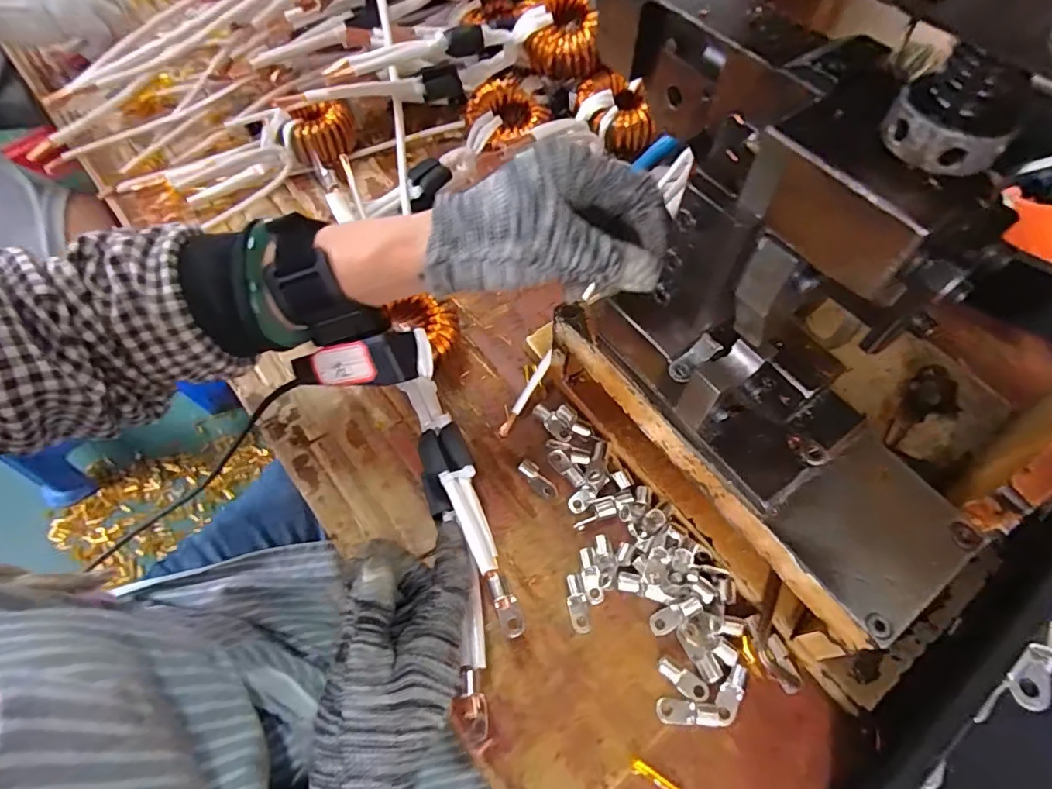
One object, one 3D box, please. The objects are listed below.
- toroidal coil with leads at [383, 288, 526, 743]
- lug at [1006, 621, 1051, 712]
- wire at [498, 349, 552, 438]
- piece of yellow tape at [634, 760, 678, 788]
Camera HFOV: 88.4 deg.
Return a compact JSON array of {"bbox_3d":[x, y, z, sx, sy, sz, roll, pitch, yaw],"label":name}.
[{"bbox_3d":[-0.045,0.058,0.346,0.043,0.046,0.278,-13,64,-6],"label":"toroidal coil with leads"},{"bbox_3d":[0.293,0.154,0.311,0.022,0.020,0.051,30,82,17],"label":"lug"},{"bbox_3d":[0.000,-0.001,0.393,0.007,0.006,0.071,30,85,16],"label":"wire"},{"bbox_3d":[0.070,0.204,0.286,0.026,0.006,0.006,29,65,16],"label":"piece of yellow tape"}]

